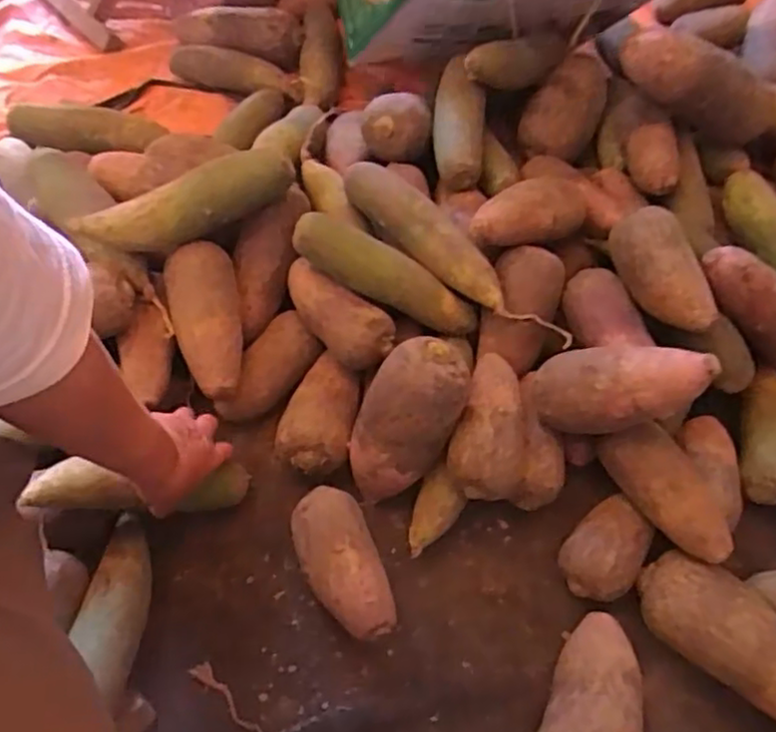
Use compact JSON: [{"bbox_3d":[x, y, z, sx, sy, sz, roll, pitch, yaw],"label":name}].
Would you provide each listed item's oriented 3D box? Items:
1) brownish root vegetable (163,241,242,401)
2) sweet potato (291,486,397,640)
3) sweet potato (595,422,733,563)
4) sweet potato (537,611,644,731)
[{"bbox_3d":[-0.183,-0.044,0.696,0.067,0.077,0.153,-11,86,-9],"label":"brownish root vegetable"},{"bbox_3d":[-0.042,0.184,0.638,0.066,0.061,0.137,-21,63,-14],"label":"sweet potato"},{"bbox_3d":[0.257,0.113,0.632,0.062,0.054,0.142,-34,66,-20],"label":"sweet potato"},{"bbox_3d":[0.171,0.289,0.574,0.073,0.077,0.157,24,61,11],"label":"sweet potato"}]

